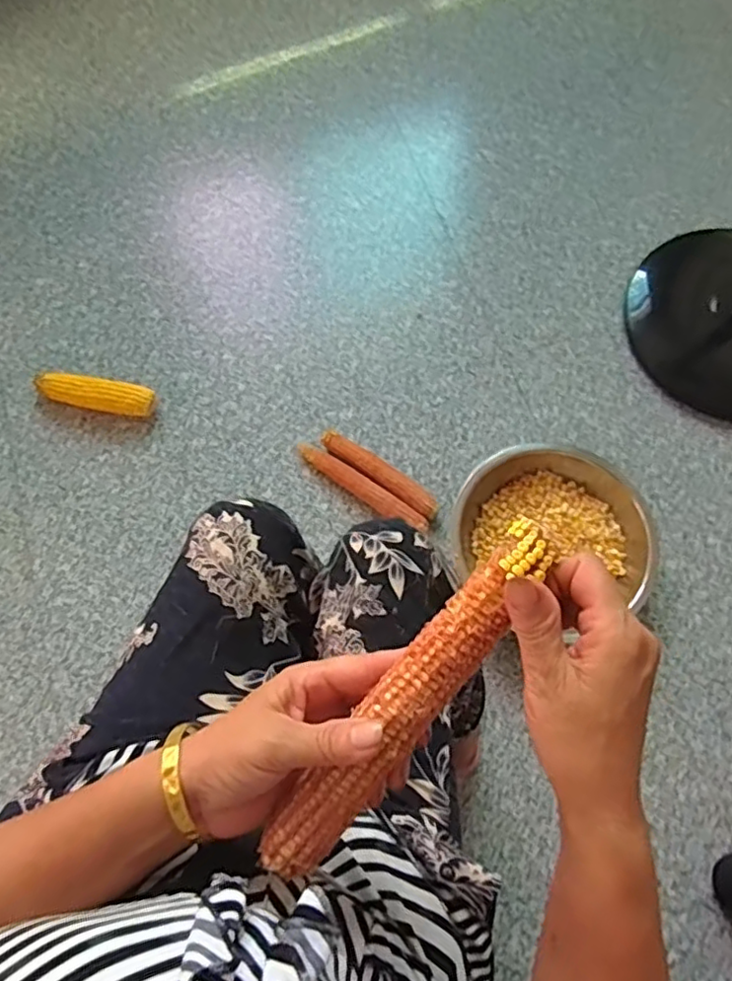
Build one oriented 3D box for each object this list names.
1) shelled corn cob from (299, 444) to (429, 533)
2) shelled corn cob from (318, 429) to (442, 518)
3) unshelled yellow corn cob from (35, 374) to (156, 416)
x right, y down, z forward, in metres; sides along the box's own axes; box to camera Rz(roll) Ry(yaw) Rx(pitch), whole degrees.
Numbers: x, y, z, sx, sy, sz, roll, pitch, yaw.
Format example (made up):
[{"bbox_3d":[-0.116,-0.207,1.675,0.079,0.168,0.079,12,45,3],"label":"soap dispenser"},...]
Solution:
[{"bbox_3d":[-0.008,-0.003,0.956,0.230,0.030,0.035,33,73,11],"label":"shelled corn cob"},{"bbox_3d":[0.020,-0.027,0.963,0.205,0.033,0.039,32,72,10],"label":"shelled corn cob"},{"bbox_3d":[-0.424,-0.150,0.987,0.188,0.055,0.050,7,70,2],"label":"unshelled yellow corn cob"}]

